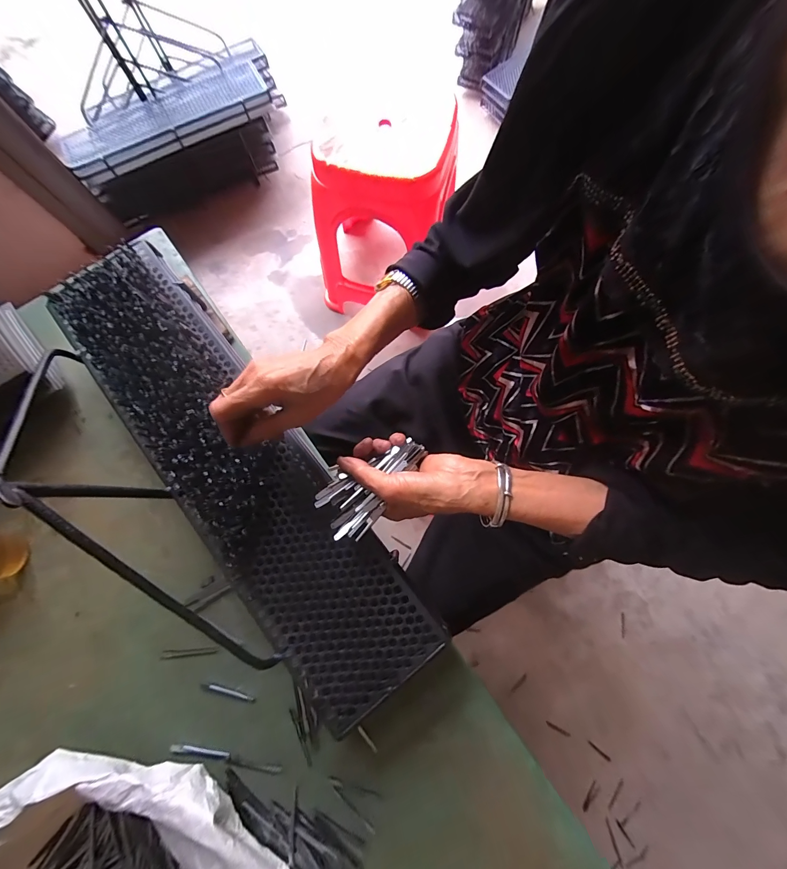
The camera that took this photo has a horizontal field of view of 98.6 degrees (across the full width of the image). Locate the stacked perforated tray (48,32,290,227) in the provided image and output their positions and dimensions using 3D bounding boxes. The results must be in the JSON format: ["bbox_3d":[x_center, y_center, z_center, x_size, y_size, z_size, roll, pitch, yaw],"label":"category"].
[{"bbox_3d":[-0.694,-1.042,1.157,0.723,0.238,0.362,-30,78,-5],"label":"stacked perforated tray"}]

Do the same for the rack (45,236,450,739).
[{"bbox_3d":[-0.180,0.023,0.371,0.140,0.032,0.579,-38,84,-7],"label":"rack"}]

